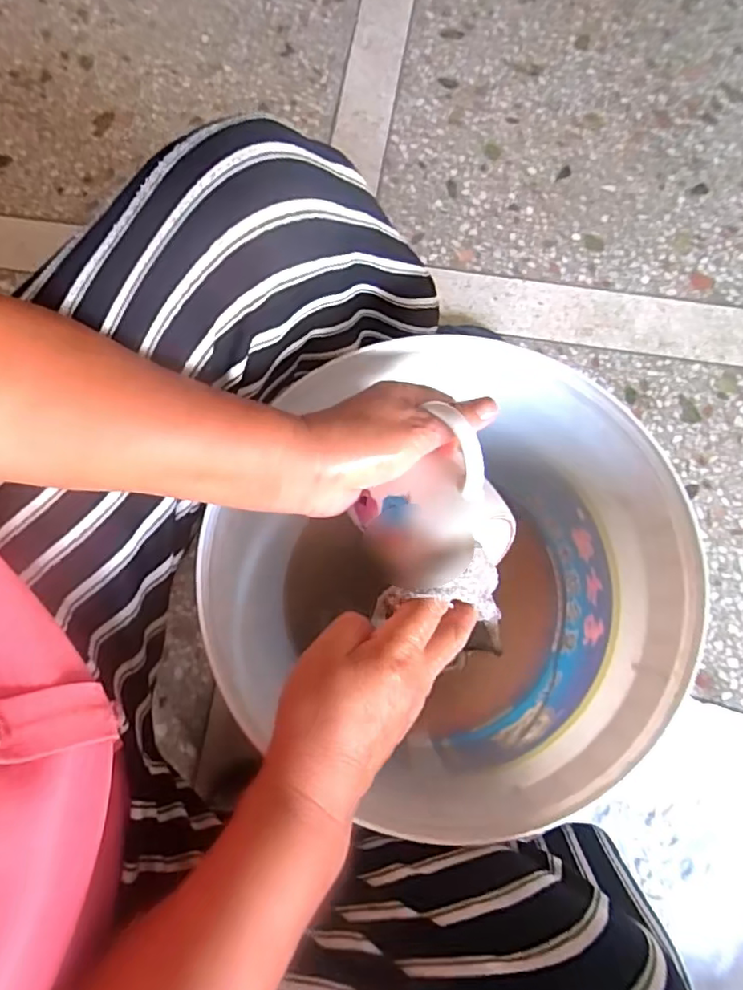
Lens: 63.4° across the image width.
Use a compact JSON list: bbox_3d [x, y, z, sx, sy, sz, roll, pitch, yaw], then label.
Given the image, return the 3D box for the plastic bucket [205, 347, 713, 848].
[{"bbox_3d":[0.056,0.070,0.497,0.283,0.304,0.249,29,79,8],"label":"plastic bucket"}]

